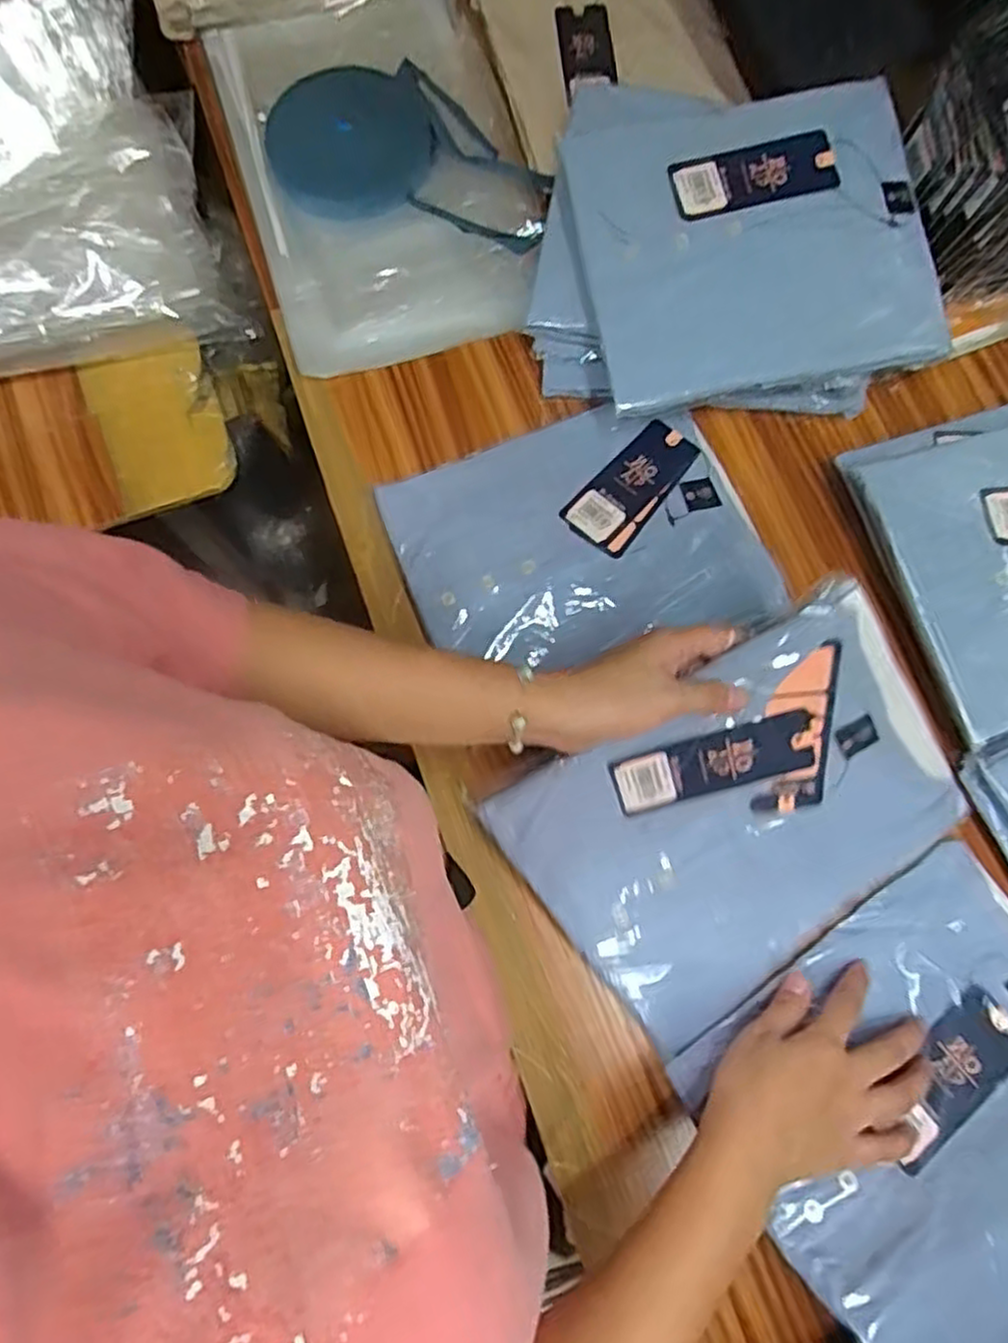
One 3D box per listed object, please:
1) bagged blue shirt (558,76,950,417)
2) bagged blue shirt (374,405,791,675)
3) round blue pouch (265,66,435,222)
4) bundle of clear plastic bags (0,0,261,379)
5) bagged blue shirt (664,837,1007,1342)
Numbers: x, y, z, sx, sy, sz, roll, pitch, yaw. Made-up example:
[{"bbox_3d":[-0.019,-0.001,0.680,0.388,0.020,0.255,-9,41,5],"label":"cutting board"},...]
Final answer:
[{"bbox_3d":[0.182,-0.309,0.534,0.244,0.020,0.204,-12,92,-1],"label":"bagged blue shirt"},{"bbox_3d":[0.052,-0.095,0.549,0.250,0.029,0.190,-20,77,-6],"label":"bagged blue shirt"},{"bbox_3d":[-0.129,-0.447,0.617,0.134,0.021,0.134,0,76,-1],"label":"round blue pouch"},{"bbox_3d":[-0.396,-0.367,0.571,0.331,0.101,0.261,-11,76,-4],"label":"bundle of clear plastic bags"},{"bbox_3d":[0.260,0.254,0.443,0.253,0.027,0.203,-28,64,-17],"label":"bagged blue shirt"}]

